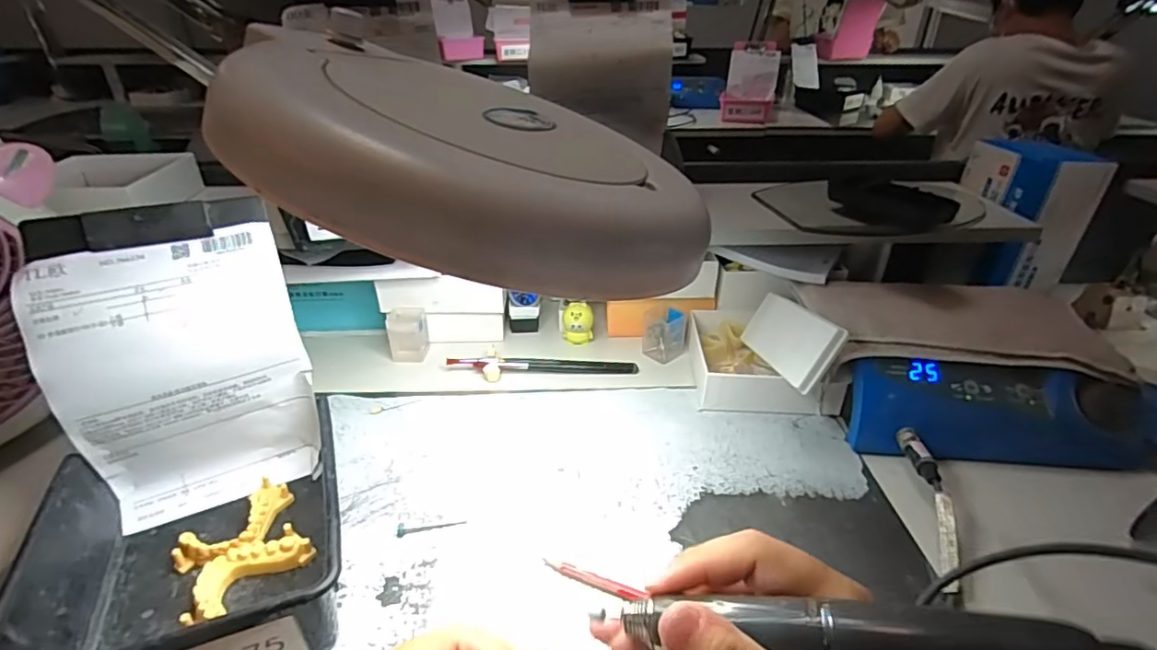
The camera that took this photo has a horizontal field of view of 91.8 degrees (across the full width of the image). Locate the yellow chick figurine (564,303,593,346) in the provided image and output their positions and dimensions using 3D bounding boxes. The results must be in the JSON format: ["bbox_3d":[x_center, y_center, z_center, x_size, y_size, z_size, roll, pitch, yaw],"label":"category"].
[{"bbox_3d":[0.000,-0.001,0.610,0.033,0.047,0.023,1,31,2],"label":"yellow chick figurine"}]

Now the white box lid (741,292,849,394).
[{"bbox_3d":[0.188,0.011,0.510,0.012,0.058,0.140,27,12,-10],"label":"white box lid"}]

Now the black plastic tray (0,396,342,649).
[{"bbox_3d":[-0.232,0.141,0.349,0.160,0.067,0.166,-12,33,-19],"label":"black plastic tray"}]

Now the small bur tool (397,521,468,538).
[{"bbox_3d":[-0.106,0.145,0.404,0.048,0.007,0.010,-4,31,-6],"label":"small bur tool"}]

